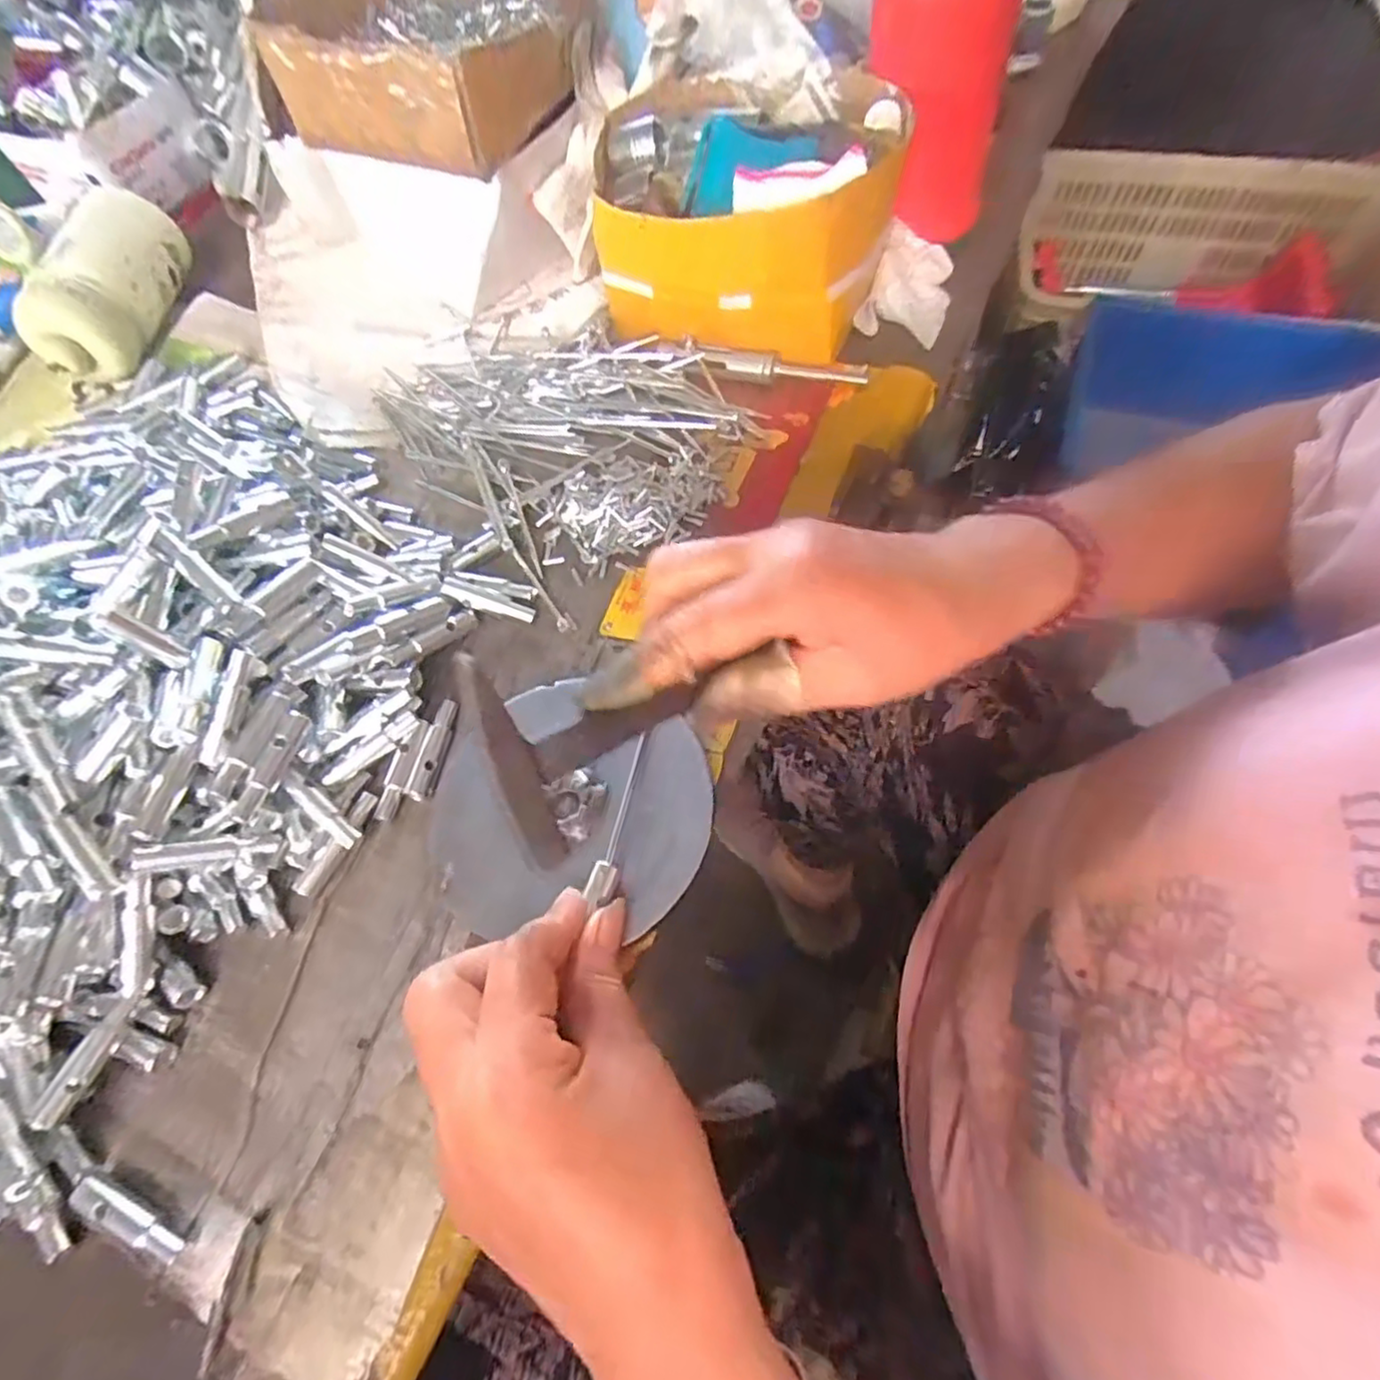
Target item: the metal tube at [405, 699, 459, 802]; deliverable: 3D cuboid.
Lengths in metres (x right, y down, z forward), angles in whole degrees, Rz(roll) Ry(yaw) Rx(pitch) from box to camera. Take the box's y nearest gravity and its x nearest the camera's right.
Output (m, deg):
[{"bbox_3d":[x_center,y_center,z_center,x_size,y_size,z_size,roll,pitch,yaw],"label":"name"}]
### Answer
[{"bbox_3d":[-0.124,0.028,0.327,0.013,0.007,0.051,9,65,9],"label":"metal tube"}]

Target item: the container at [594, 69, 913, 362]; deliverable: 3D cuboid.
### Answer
[{"bbox_3d":[0.030,-0.293,0.409,0.167,0.093,0.146,8,65,9],"label":"container"}]

